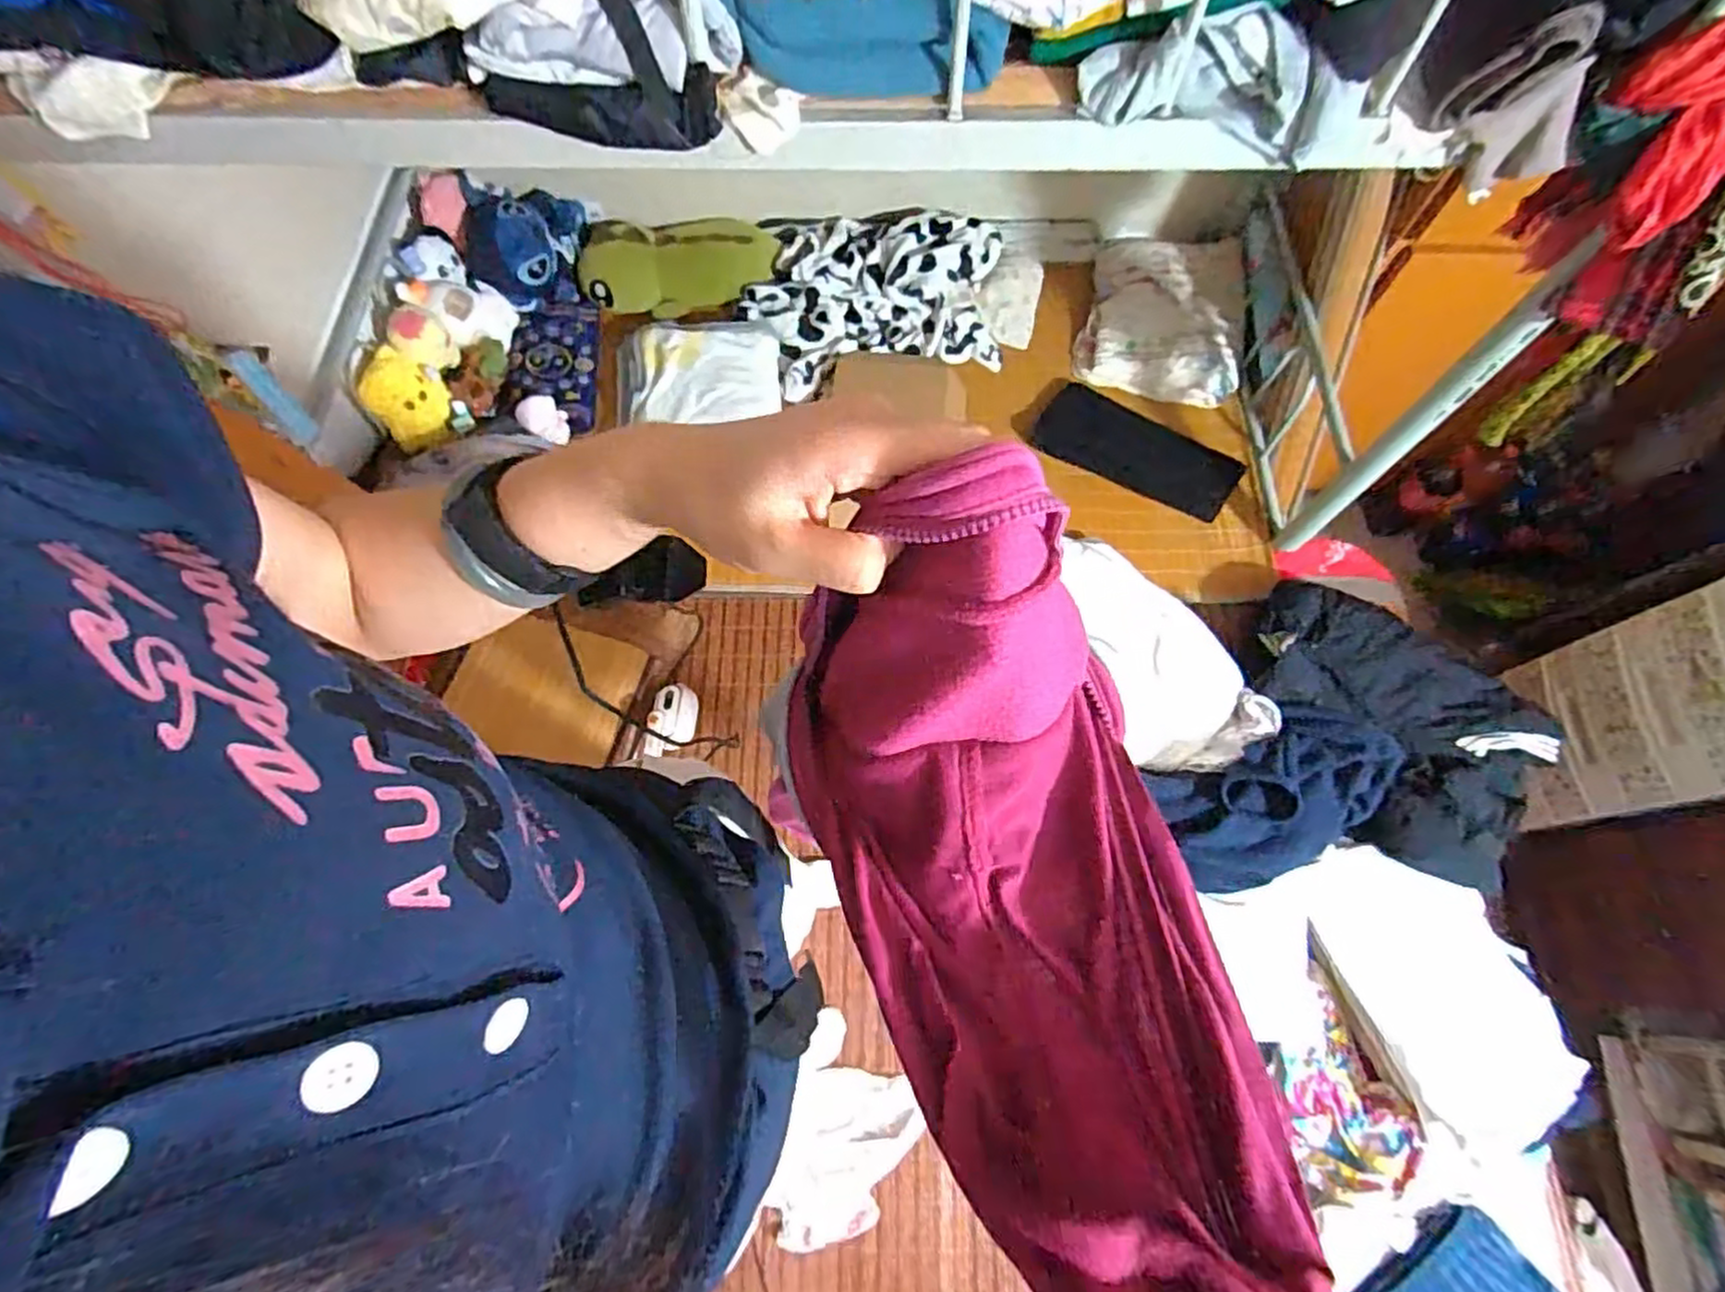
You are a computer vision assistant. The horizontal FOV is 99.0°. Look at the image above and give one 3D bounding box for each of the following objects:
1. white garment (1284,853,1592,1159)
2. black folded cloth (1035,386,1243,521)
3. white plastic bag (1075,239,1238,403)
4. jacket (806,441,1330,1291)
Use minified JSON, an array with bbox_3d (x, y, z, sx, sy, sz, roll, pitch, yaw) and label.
[{"bbox_3d":[0.891,0.508,1.135,0.271,0.058,0.433,-24,70,-8],"label":"white garment"},{"bbox_3d":[0.594,-0.427,1.616,0.432,0.025,0.174,30,82,19],"label":"black folded cloth"},{"bbox_3d":[0.678,-0.732,1.668,0.350,0.131,0.372,16,70,7],"label":"white plastic bag"},{"bbox_3d":[0.068,0.087,0.282,0.141,0.124,0.289,-23,91,-8],"label":"jacket"}]

